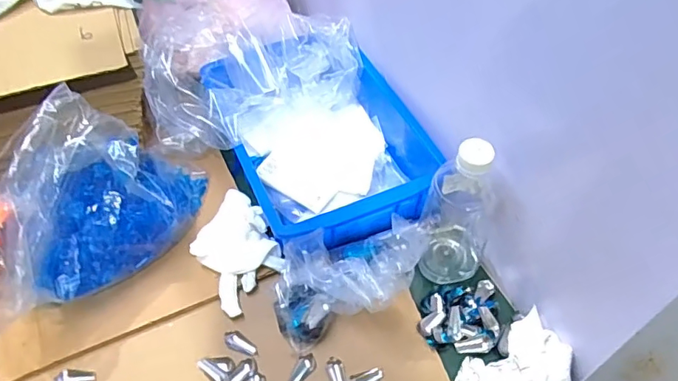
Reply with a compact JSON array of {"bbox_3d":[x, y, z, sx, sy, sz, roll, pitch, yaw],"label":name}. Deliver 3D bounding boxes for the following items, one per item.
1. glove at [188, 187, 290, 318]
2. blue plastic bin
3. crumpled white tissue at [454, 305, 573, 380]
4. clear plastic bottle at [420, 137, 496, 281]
[{"bbox_3d":[-0.120,0.060,0.600,0.084,0.034,0.136,-27,58,-20],"label":"glove"},{"bbox_3d":[-0.023,-0.075,0.669,0.222,0.102,0.295,-21,56,-16],"label":"blue plastic bin"},{"bbox_3d":[0.171,0.179,0.518,0.108,0.038,0.073,-25,57,-19],"label":"crumpled white tissue"},{"bbox_3d":[0.130,0.024,0.553,0.067,0.197,0.073,25,56,17],"label":"clear plastic bottle"}]

